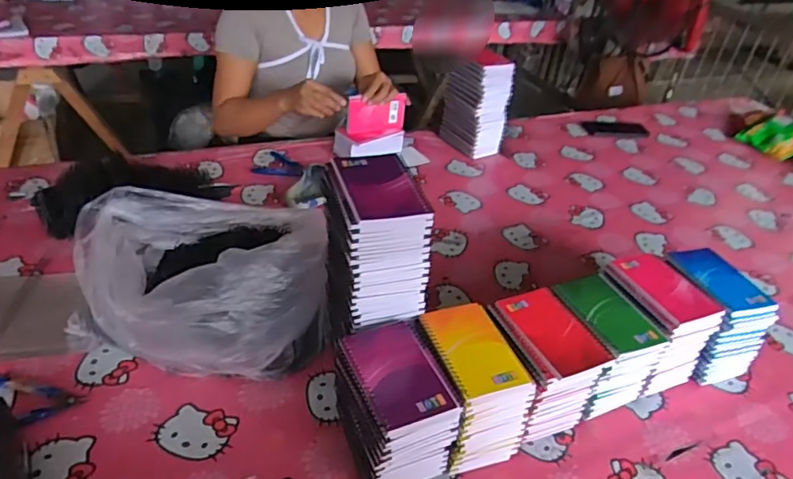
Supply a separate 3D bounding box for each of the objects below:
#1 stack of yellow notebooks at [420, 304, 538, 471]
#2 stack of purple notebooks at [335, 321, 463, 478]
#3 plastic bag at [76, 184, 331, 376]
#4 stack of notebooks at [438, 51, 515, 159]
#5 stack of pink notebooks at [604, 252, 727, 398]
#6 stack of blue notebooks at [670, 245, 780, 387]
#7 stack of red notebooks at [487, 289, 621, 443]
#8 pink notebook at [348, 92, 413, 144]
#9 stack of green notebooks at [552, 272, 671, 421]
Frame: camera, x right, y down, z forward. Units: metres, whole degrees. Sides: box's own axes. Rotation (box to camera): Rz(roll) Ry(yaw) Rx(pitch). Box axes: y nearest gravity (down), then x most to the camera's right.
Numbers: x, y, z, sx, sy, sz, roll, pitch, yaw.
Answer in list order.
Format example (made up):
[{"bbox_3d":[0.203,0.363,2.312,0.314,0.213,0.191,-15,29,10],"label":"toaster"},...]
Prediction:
[{"bbox_3d":[0.089,0.174,0.657,0.098,0.135,0.136,-7,37,-18],"label":"stack of yellow notebooks"},{"bbox_3d":[-0.003,0.187,0.624,0.093,0.137,0.135,-10,38,-21],"label":"stack of purple notebooks"},{"bbox_3d":[-0.271,0.042,0.763,0.340,0.172,0.293,-2,36,-10],"label":"plastic bag"},{"bbox_3d":[0.189,-0.318,1.285,0.101,0.227,0.135,-12,39,-24],"label":"stack of notebooks"},{"bbox_3d":[0.350,0.117,0.767,0.104,0.143,0.137,-8,37,-18],"label":"stack of pink notebooks"},{"bbox_3d":[0.446,0.104,0.802,0.104,0.139,0.153,-3,36,-12],"label":"stack of blue notebooks"},{"bbox_3d":[0.174,0.157,0.693,0.100,0.138,0.125,-12,39,-24],"label":"stack of red notebooks"},{"bbox_3d":[-0.037,-0.268,1.207,0.139,0.093,0.020,-13,27,-25],"label":"pink notebook"},{"bbox_3d":[0.264,0.140,0.729,0.103,0.141,0.120,-12,39,-23],"label":"stack of green notebooks"}]

